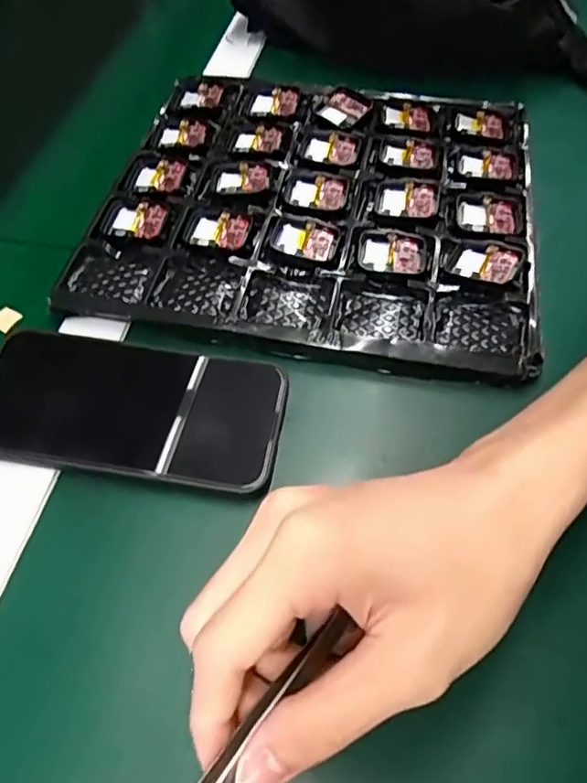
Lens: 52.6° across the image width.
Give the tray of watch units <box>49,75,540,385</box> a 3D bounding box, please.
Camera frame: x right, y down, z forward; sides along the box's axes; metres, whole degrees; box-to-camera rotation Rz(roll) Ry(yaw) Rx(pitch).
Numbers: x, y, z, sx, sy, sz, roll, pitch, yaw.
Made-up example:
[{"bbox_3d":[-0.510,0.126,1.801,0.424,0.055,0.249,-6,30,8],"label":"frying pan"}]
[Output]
[{"bbox_3d":[0.017,-0.132,0.407,0.283,0.014,0.258,10,57,8],"label":"tray of watch units"}]

